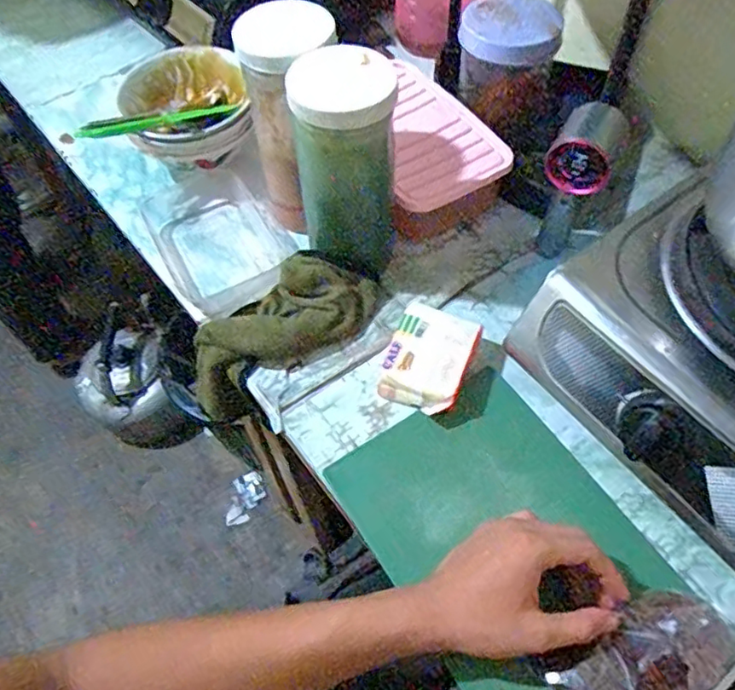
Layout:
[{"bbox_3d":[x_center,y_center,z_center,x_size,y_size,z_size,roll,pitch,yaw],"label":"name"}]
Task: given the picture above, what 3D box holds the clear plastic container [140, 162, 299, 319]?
[{"bbox_3d":[-0.158,-0.113,0.653,0.140,0.041,0.192,-28,61,-14],"label":"clear plastic container"}]

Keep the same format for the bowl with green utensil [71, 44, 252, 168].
[{"bbox_3d":[-0.216,-0.270,0.695,0.144,0.082,0.136,-1,58,2],"label":"bowl with green utensil"}]

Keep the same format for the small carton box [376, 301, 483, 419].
[{"bbox_3d":[0.057,0.013,0.550,0.072,0.030,0.095,20,61,14],"label":"small carton box"}]

